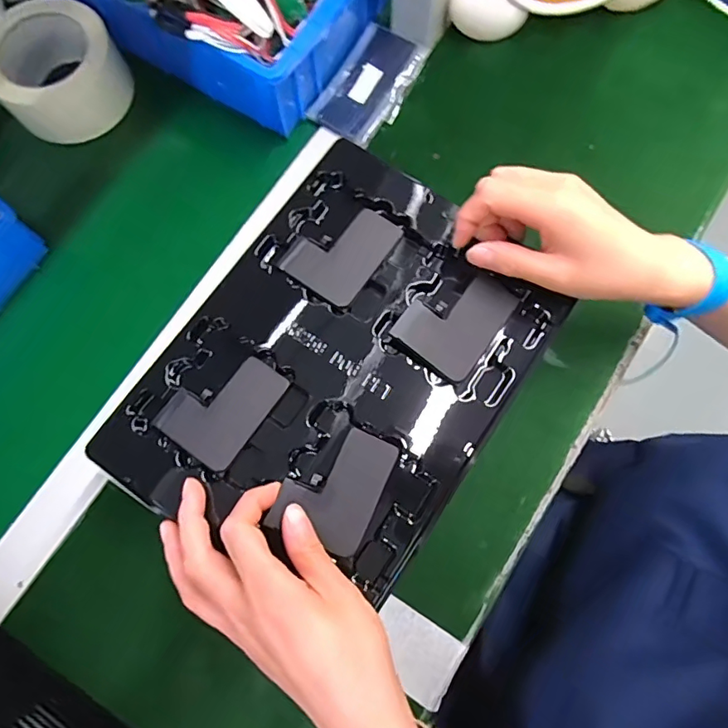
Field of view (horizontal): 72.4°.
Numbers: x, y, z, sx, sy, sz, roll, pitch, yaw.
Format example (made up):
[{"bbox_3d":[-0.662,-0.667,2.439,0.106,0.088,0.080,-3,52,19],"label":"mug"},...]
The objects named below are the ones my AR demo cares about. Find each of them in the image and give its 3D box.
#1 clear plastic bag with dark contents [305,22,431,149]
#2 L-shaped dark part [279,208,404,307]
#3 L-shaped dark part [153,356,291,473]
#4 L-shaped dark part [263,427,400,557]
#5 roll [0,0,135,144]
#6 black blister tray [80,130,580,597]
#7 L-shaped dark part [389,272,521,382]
[{"bbox_3d":[0.003,-0.258,0.457,0.071,0.015,0.108,28,79,6],"label":"clear plastic bag with dark contents"},{"bbox_3d":[-0.016,-0.083,0.361,0.059,0.006,0.074,32,80,6],"label":"L-shaped dark part"},{"bbox_3d":[-0.095,0.027,0.336,0.058,0.004,0.075,34,80,7],"label":"L-shaped dark part"},{"bbox_3d":[-0.018,0.076,0.315,0.057,0.009,0.075,24,79,5],"label":"L-shaped dark part"},{"bbox_3d":[-0.280,-0.267,0.456,0.112,0.056,0.097,-38,81,-8],"label":"roll"},{"bbox_3d":[-0.014,0.000,0.337,0.208,0.016,0.276,35,80,7],"label":"black blister tray"},{"bbox_3d":[0.064,-0.033,0.346,0.059,0.009,0.077,36,80,7],"label":"L-shaped dark part"}]

